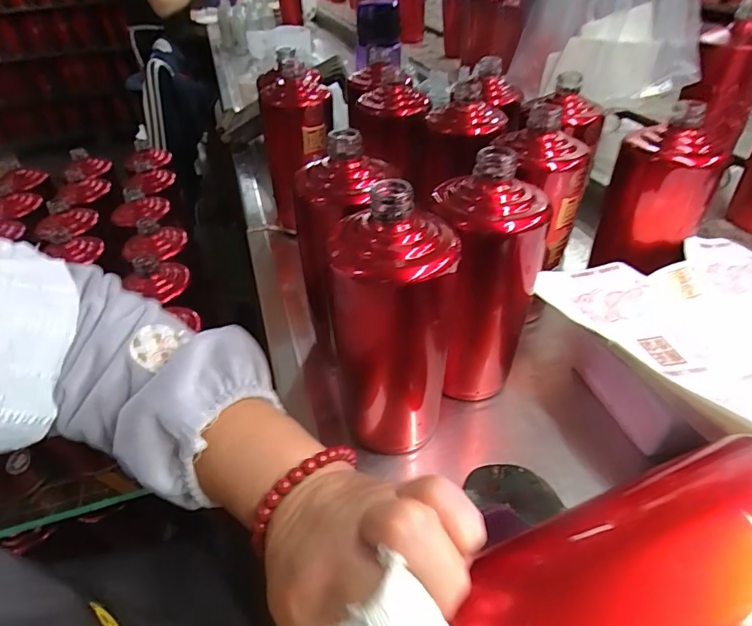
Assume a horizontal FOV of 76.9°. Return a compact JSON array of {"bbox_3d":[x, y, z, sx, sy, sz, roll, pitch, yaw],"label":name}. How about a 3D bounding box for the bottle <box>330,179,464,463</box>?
[{"bbox_3d":[0.013,0.021,0.334,0.083,0.217,0.078,0,40,5],"label":"bottle"}]

